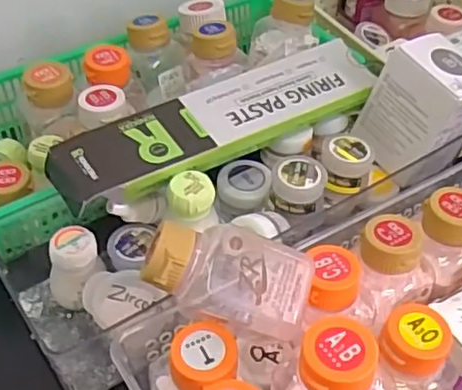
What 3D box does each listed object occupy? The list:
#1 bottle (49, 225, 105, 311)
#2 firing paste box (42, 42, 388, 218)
[{"bbox_3d":[-0.090,0.040,0.354,0.026,0.041,0.027,19,47,14],"label":"bottle"},{"bbox_3d":[-0.003,-0.041,0.375,0.204,0.027,0.046,-24,52,-26],"label":"firing paste box"}]

